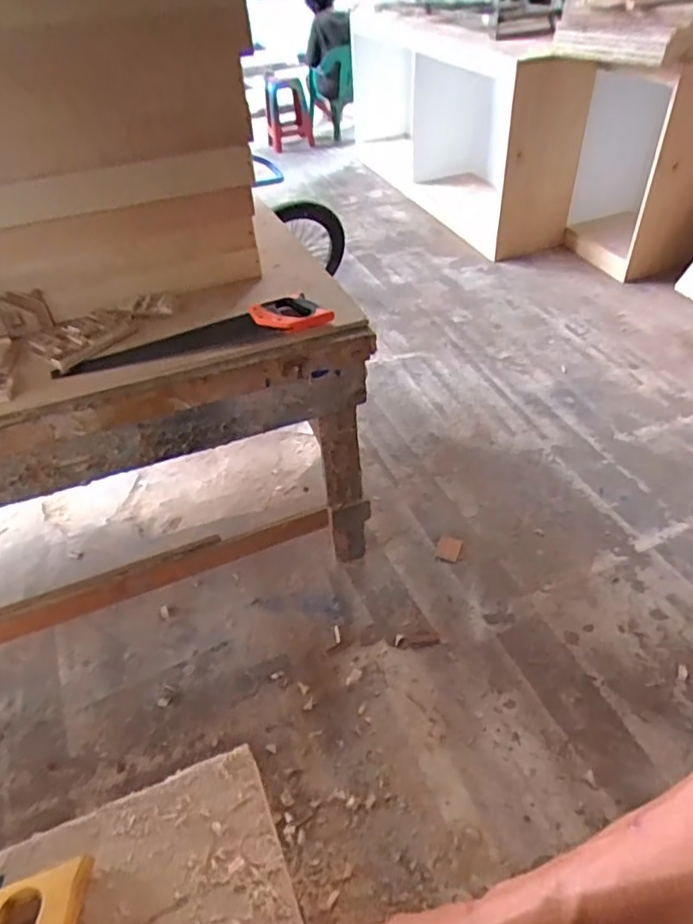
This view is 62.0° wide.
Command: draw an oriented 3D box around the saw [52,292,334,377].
[{"bbox_3d":[-0.295,-0.251,1.136,0.522,0.043,0.105,-17,45,-12],"label":"saw"}]

